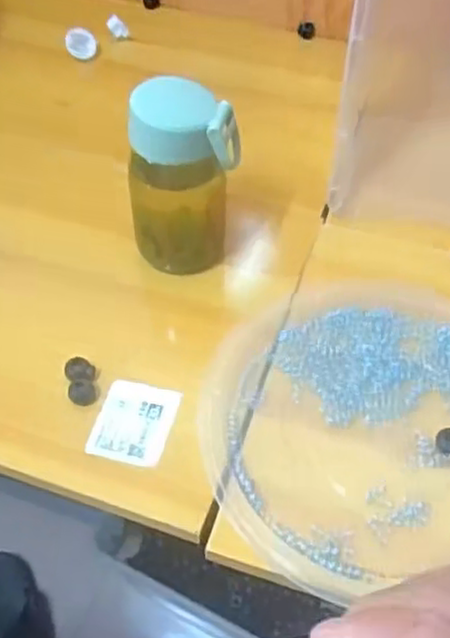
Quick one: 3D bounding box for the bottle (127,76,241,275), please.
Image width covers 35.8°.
[{"bbox_3d":[-0.031,-0.098,0.517,0.062,0.144,0.060,0,51,0],"label":"bottle"}]

